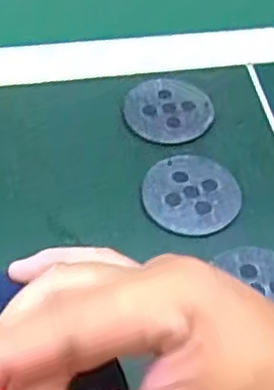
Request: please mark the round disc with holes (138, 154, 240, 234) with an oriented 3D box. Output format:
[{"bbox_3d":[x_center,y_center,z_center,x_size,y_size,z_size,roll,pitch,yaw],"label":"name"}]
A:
[{"bbox_3d":[0.034,-0.002,0.434,0.059,0.004,0.061,2,52,-3],"label":"round disc with holes"}]

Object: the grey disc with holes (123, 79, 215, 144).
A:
[{"bbox_3d":[0.022,-0.059,0.478,0.058,0.005,0.057,2,52,-3],"label":"grey disc with holes"}]

